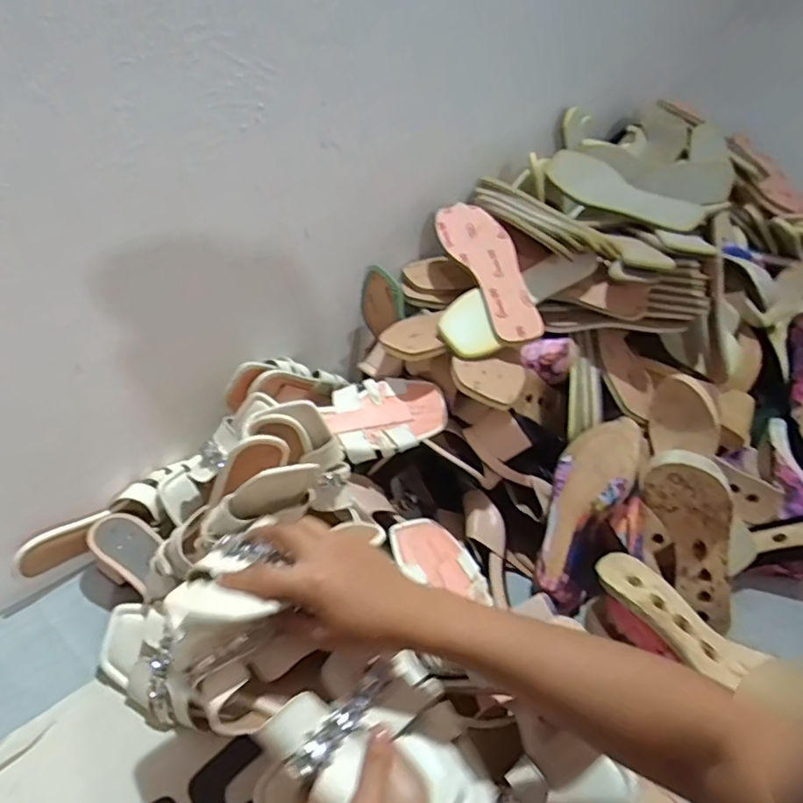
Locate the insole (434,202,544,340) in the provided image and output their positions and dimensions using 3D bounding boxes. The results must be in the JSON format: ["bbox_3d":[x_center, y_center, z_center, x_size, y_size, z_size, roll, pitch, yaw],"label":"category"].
[{"bbox_3d":[0.111,-0.174,0.726,0.081,0.010,0.238,-14,61,-9],"label":"insole"}]

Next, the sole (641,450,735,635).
[{"bbox_3d":[0.332,0.150,0.644,0.083,0.228,0.055,-4,21,46],"label":"sole"}]

